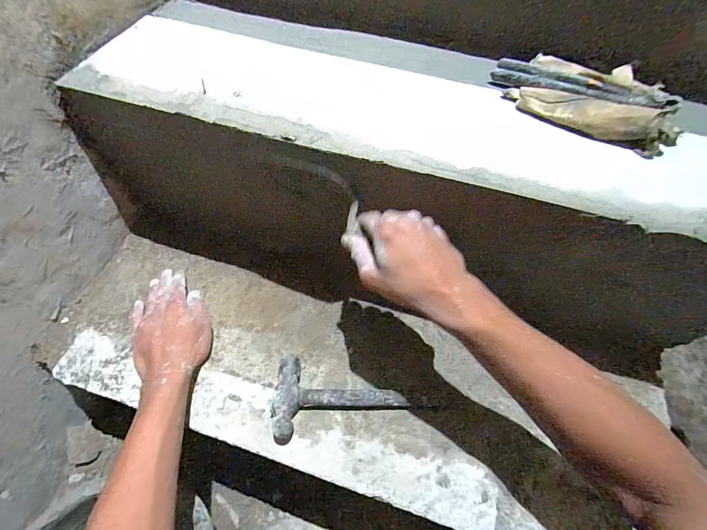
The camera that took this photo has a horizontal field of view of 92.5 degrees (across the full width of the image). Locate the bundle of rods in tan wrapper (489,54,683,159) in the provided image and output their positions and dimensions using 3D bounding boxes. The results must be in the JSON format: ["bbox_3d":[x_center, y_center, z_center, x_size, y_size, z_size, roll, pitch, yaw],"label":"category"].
[{"bbox_3d":[0.294,-0.219,0.435,0.220,0.035,0.153,20,56,11],"label":"bundle of rods in tan wrapper"}]

